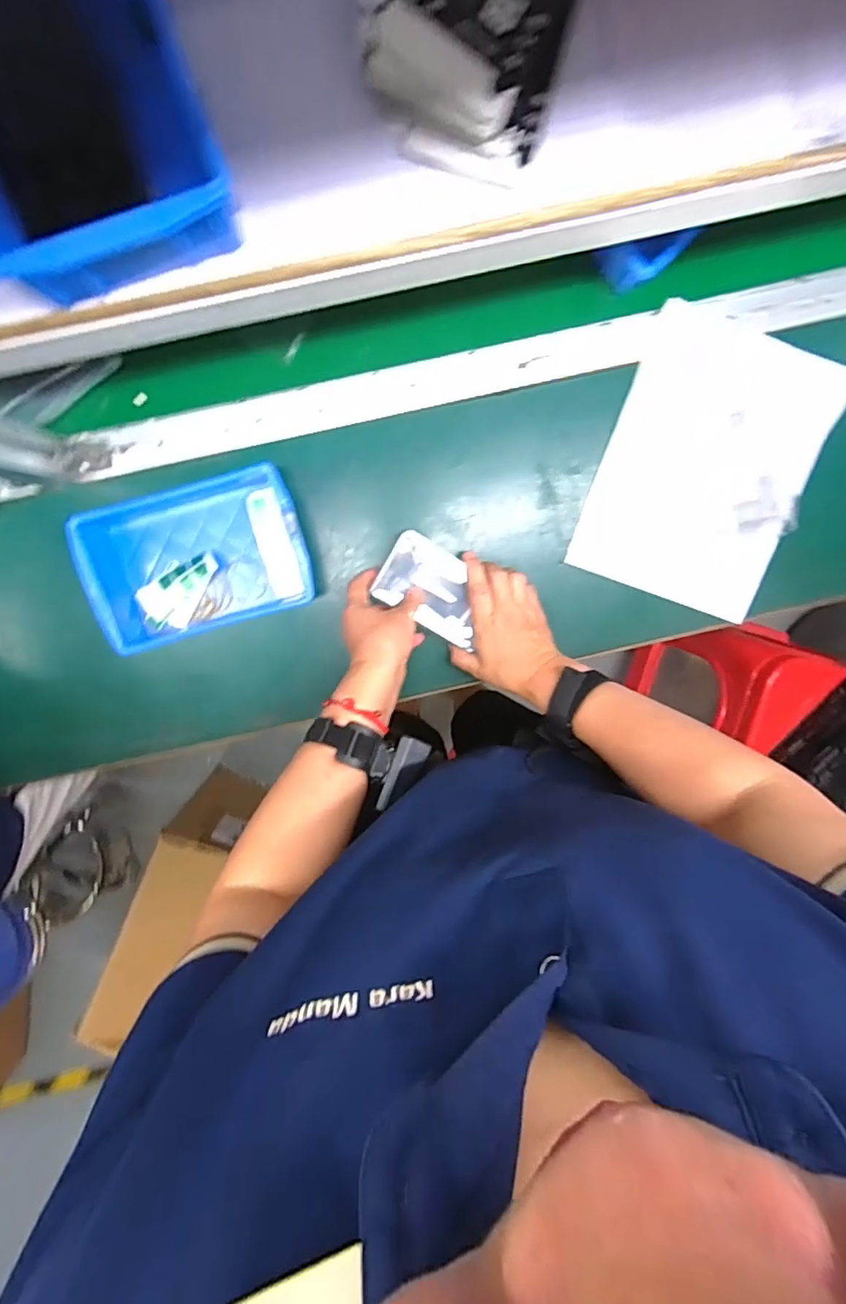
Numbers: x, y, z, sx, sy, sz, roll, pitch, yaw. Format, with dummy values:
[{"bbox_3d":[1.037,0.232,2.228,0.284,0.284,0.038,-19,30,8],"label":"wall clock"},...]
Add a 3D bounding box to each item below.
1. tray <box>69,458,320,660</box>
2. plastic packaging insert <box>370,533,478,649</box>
[{"bbox_3d":[-0.222,-0.094,0.557,0.206,0.077,0.136,-16,100,-1],"label":"tray"},{"bbox_3d":[0.013,-0.066,0.572,0.113,0.027,0.076,30,96,-7],"label":"plastic packaging insert"}]

